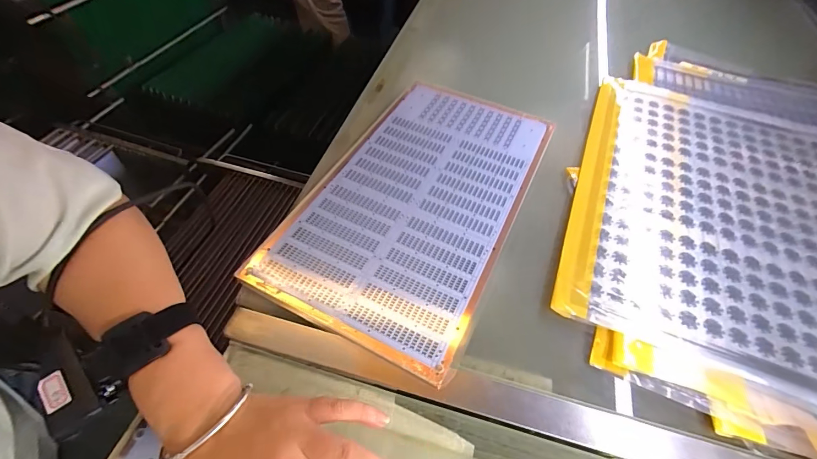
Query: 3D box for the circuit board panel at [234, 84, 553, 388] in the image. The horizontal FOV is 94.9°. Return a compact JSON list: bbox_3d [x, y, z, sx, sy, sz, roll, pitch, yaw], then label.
[{"bbox_3d":[0.014,-0.048,0.447,0.223,0.008,0.386,22,57,15],"label":"circuit board panel"}]

